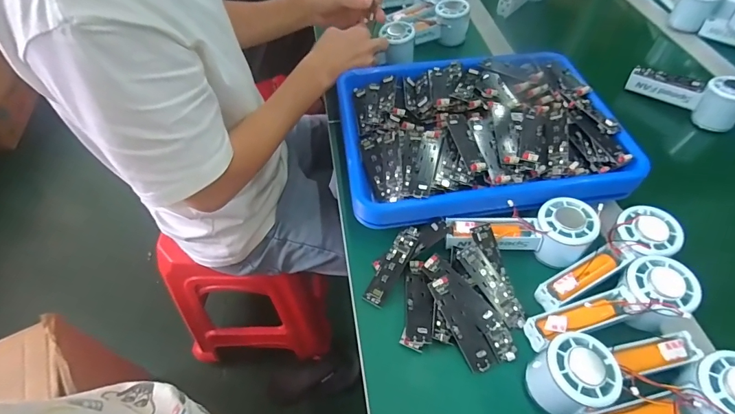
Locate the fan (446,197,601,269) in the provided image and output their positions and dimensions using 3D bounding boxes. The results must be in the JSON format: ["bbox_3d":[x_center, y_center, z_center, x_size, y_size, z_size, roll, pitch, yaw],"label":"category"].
[{"bbox_3d":[0.161,0.023,0.426,0.147,0.049,0.057,5,53,4],"label":"fan"}]

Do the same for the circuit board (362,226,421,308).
[{"bbox_3d":[0.028,0.061,0.424,0.023,0.006,0.093,26,71,19],"label":"circuit board"}]

